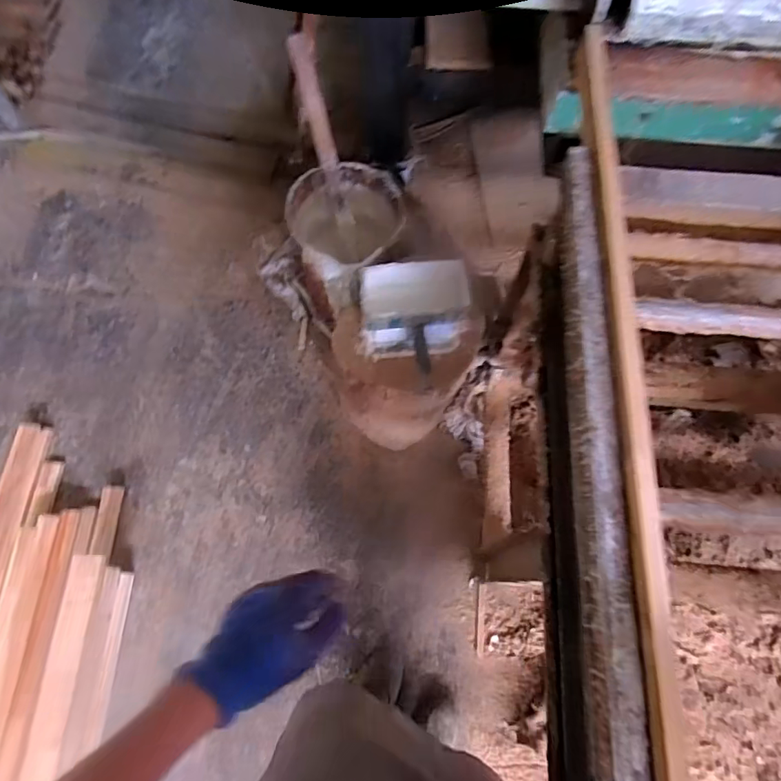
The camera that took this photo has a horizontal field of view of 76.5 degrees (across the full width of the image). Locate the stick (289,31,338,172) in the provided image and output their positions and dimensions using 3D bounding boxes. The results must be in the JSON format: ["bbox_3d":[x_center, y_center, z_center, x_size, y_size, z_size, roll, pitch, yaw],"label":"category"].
[{"bbox_3d":[-0.169,-0.641,1.117,0.048,0.265,0.026,-19,30,-9],"label":"stick"}]

